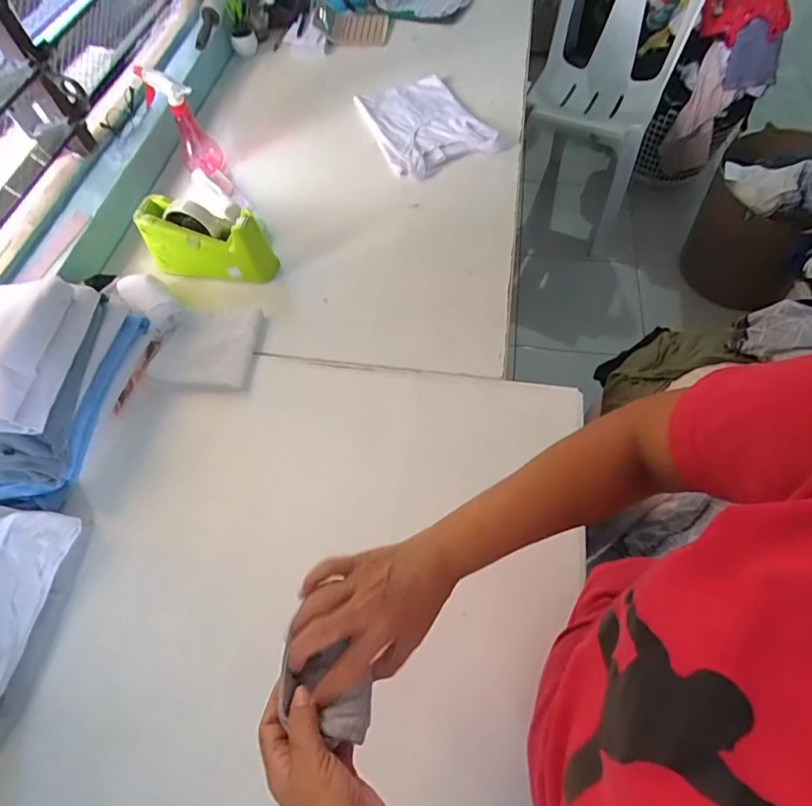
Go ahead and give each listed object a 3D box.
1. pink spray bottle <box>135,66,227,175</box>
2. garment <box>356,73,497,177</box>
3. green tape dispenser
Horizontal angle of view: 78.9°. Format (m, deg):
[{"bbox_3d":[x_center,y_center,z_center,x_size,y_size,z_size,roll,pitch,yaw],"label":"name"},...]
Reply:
[{"bbox_3d":[-0.410,-0.519,0.912,0.083,0.166,0.072,-25,63,-11],"label":"pink spray bottle"},{"bbox_3d":[0.029,-0.563,0.973,0.188,0.020,0.301,-21,62,-8],"label":"garment"},{"bbox_3d":[-0.317,-0.258,0.783,0.196,0.110,0.070,15,63,11],"label":"green tape dispenser"}]

